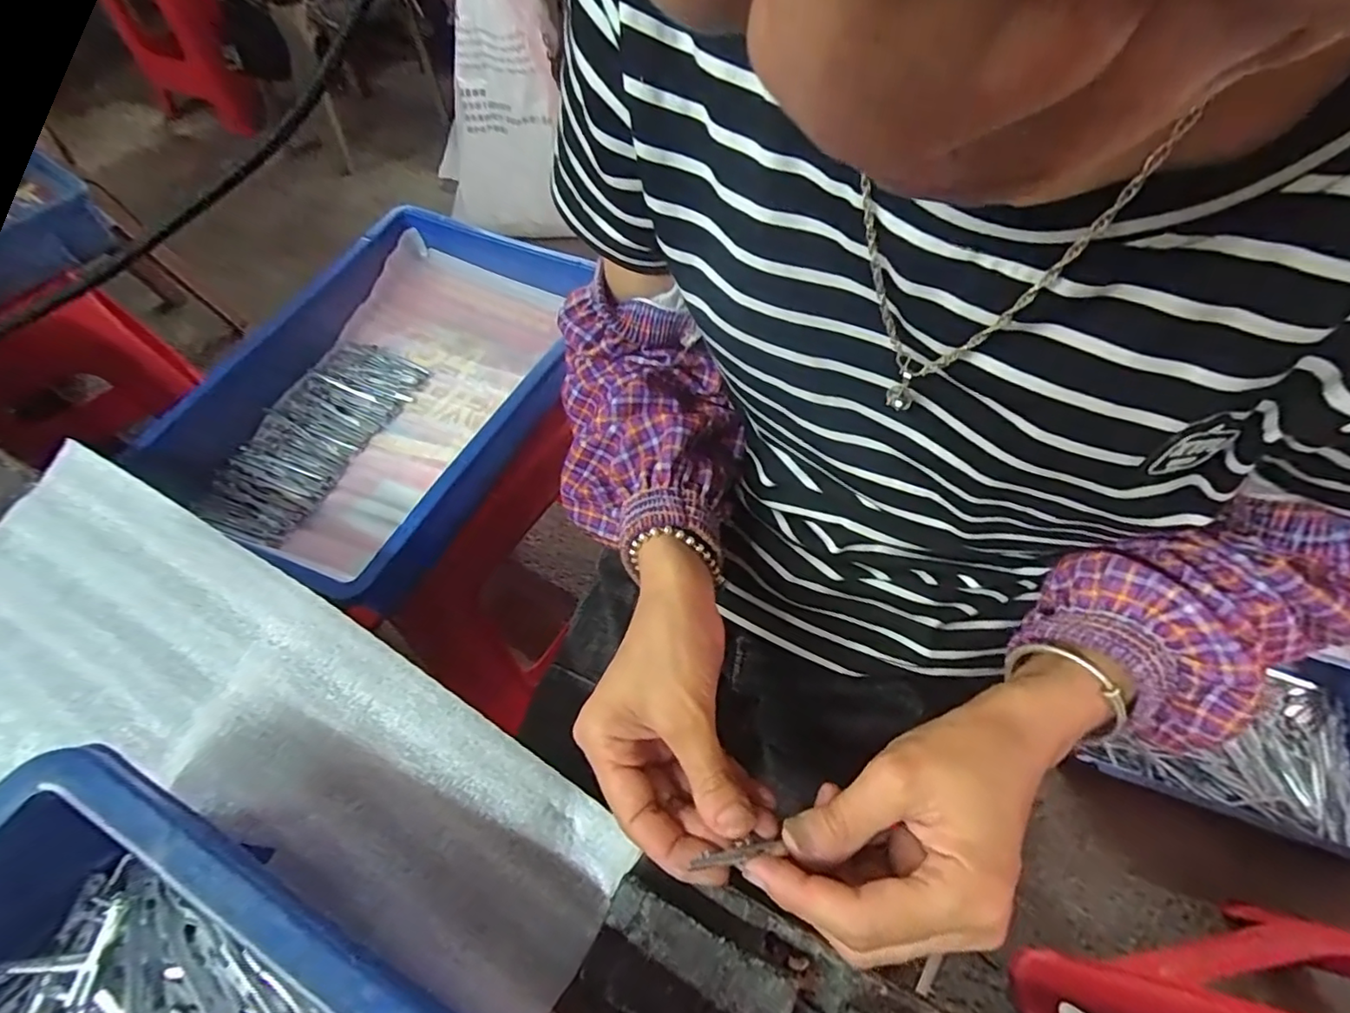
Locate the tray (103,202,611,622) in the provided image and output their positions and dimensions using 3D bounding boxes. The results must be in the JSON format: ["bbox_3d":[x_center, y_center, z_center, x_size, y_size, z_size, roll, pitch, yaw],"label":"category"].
[{"bbox_3d":[-0.270,-0.125,0.590,0.289,0.095,0.434,20,60,13],"label":"tray"}]

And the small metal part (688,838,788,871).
[{"bbox_3d":[0.026,0.138,0.233,0.037,0.005,0.007,2,55,-24],"label":"small metal part"}]

